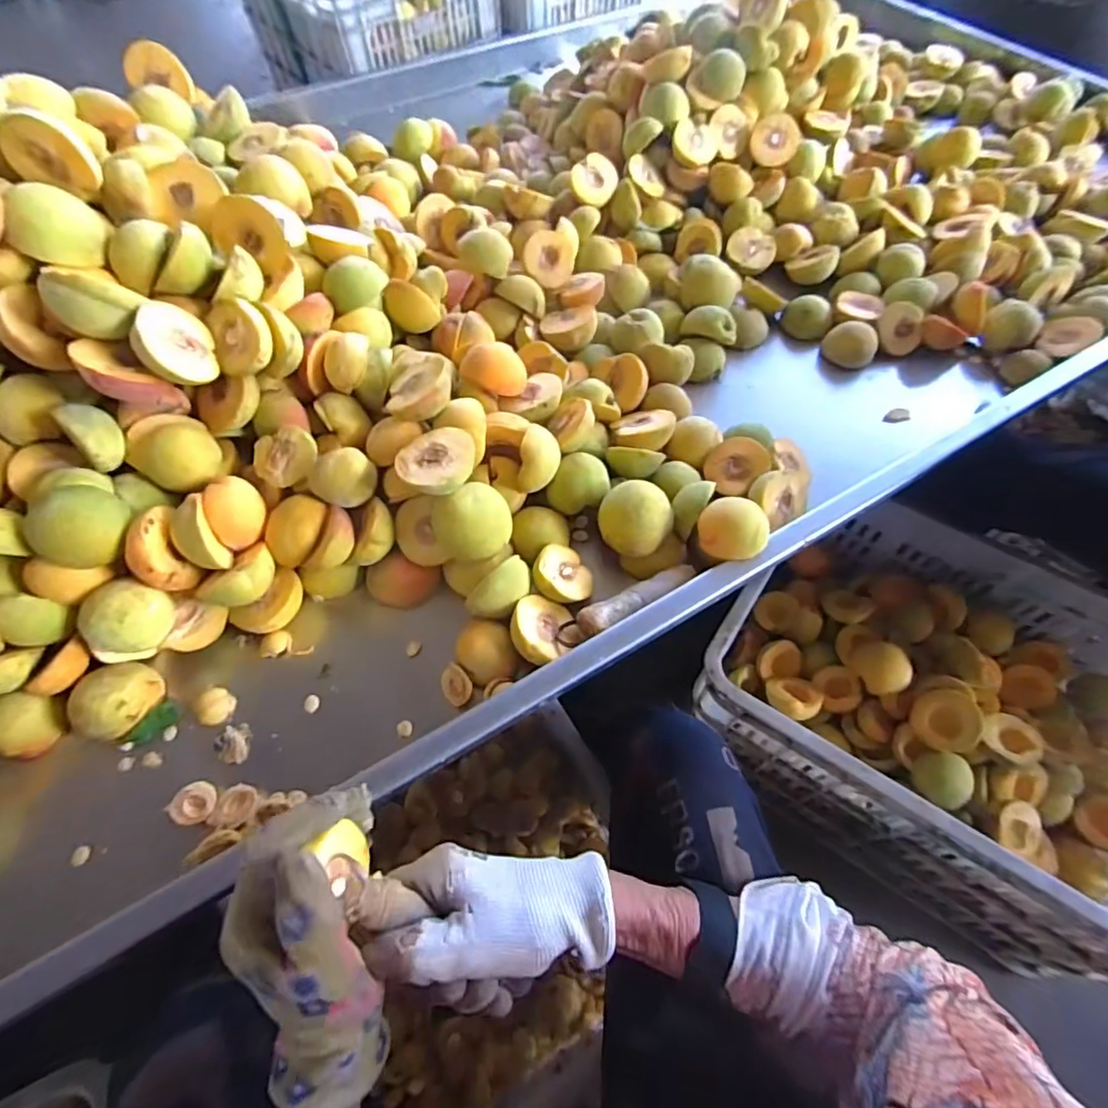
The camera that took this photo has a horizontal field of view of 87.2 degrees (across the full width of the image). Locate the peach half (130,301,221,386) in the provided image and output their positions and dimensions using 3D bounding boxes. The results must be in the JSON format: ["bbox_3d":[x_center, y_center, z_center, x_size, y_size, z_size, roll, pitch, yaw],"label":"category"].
[{"bbox_3d":[-0.299,-0.161,0.457,0.029,0.060,0.057,-13,69,32],"label":"peach half"}]

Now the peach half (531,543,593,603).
[{"bbox_3d":[0.005,0.020,0.512,0.054,0.024,0.052,44,42,-9],"label":"peach half"}]

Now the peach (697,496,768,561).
[{"bbox_3d":[0.152,-0.018,0.500,0.057,0.039,0.051,23,62,14],"label":"peach"}]

